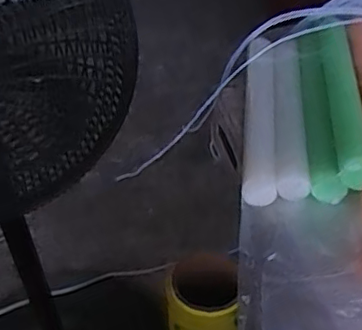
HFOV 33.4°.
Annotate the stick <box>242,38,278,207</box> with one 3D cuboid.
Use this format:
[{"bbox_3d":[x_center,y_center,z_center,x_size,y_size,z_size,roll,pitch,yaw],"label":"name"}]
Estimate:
[{"bbox_3d":[0.059,-0.039,0.457,0.022,0.024,0.182,2,41,4],"label":"stick"}]

